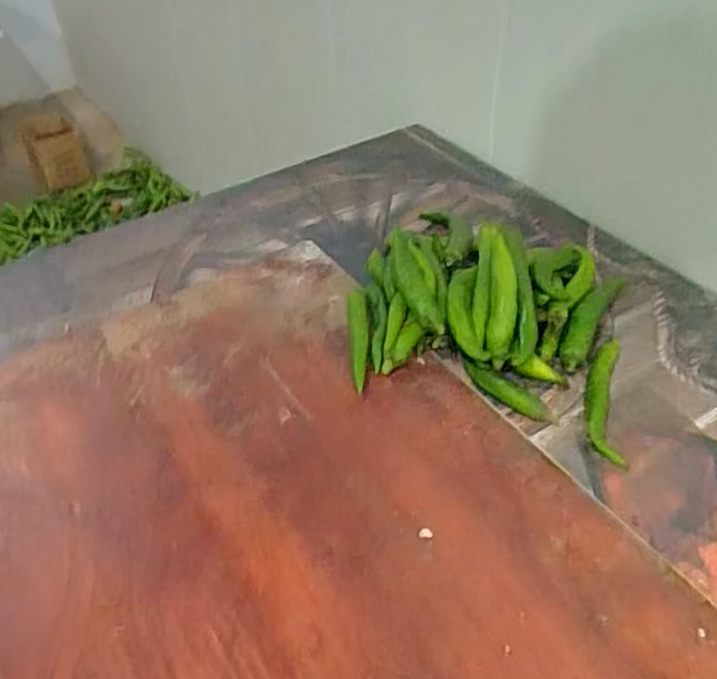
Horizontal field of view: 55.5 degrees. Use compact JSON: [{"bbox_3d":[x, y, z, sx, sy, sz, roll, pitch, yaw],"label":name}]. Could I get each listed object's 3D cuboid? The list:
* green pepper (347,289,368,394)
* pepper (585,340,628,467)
[{"bbox_3d":[0.000,-0.006,0.632,0.018,0.020,0.129,-4,40,0],"label":"green pepper"},{"bbox_3d":[0.205,0.045,0.569,0.029,0.011,0.143,7,41,12],"label":"pepper"}]

